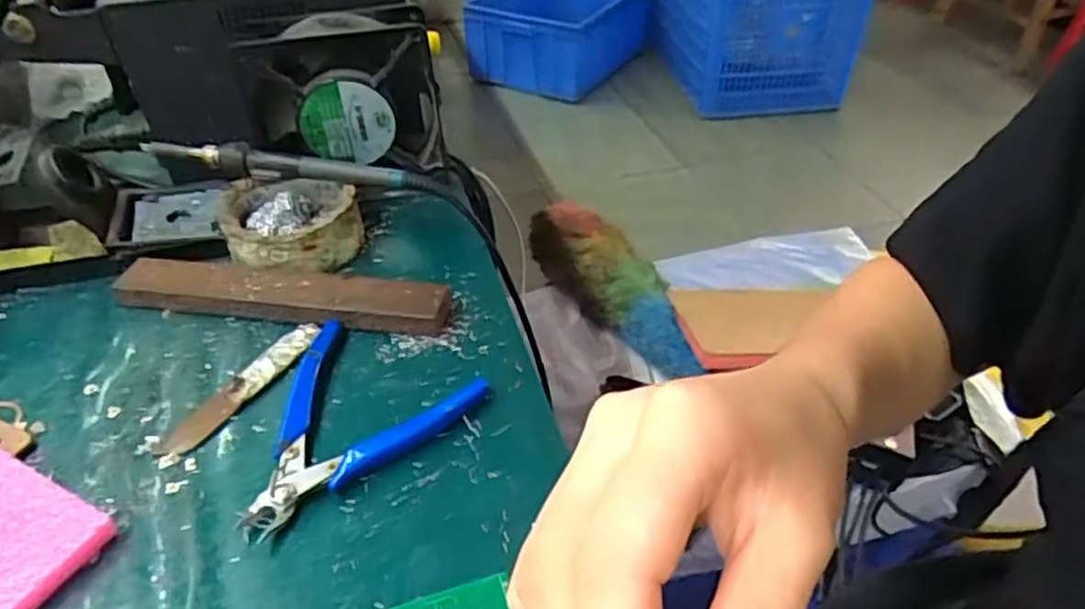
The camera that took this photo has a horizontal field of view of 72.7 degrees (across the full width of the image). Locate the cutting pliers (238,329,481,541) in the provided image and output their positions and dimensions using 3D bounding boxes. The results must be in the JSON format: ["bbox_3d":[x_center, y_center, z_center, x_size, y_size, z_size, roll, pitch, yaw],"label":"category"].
[{"bbox_3d":[-0.105,0.048,0.373,0.123,0.011,0.101,-26,46,-26],"label":"cutting pliers"}]

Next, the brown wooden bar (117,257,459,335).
[{"bbox_3d":[-0.152,-0.007,0.427,0.197,0.017,0.034,7,41,11],"label":"brown wooden bar"}]

